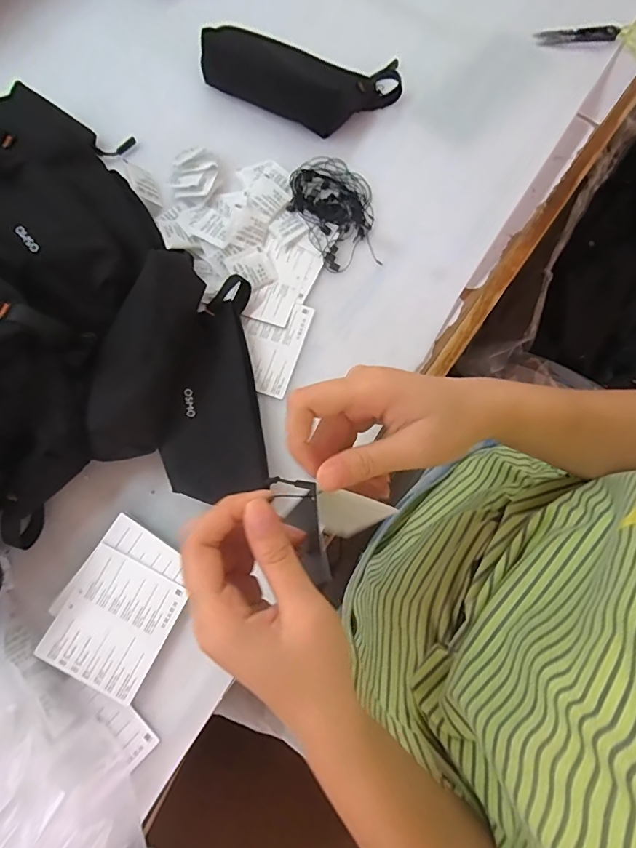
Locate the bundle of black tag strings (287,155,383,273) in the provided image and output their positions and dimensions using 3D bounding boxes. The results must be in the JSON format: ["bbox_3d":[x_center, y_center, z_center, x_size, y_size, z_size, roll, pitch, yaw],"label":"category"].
[{"bbox_3d":[0.019,-0.228,0.488,0.084,0.011,0.125,-31,80,-8],"label":"bundle of black tag strings"}]

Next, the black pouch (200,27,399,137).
[{"bbox_3d":[-0.020,-0.373,0.501,0.206,0.036,0.079,23,78,3],"label":"black pouch"}]

